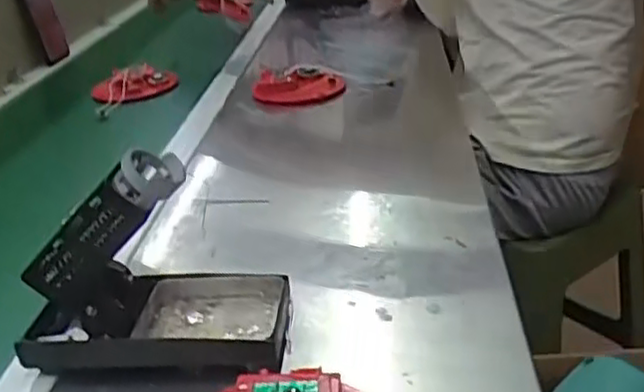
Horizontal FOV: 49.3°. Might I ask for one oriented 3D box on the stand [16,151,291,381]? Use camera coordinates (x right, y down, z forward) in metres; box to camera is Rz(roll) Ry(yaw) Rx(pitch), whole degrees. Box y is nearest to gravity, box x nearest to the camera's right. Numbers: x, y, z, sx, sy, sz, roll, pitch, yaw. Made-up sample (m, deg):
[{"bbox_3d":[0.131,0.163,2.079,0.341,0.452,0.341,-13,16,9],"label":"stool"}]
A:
[{"bbox_3d":[-0.113,0.036,0.441,0.166,0.107,0.087,-5,25,6],"label":"stand"}]

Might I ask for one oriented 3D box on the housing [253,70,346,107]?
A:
[{"bbox_3d":[-0.026,-0.151,0.955,0.109,0.037,0.079,6,29,23],"label":"housing"}]

